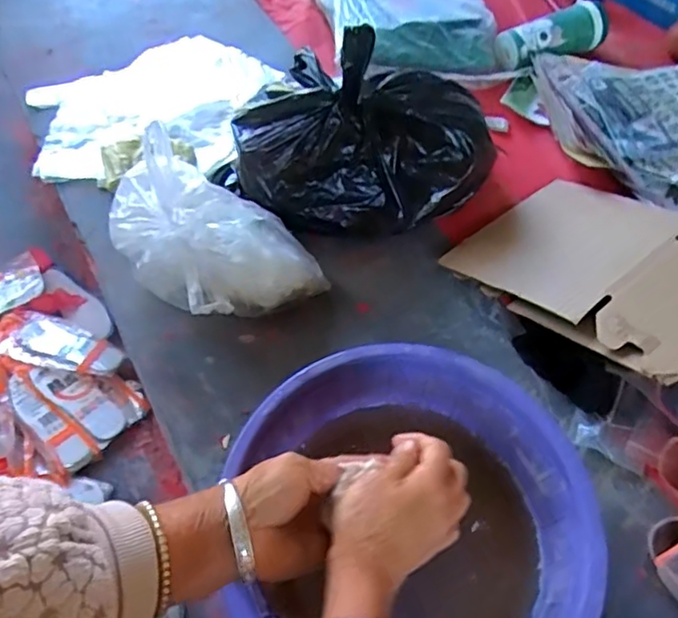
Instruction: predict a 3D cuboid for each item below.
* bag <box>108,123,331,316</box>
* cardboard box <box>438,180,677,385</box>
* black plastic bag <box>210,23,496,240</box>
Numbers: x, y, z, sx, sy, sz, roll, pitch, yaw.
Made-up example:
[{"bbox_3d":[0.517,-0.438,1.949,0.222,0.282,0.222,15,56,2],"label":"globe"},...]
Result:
[{"bbox_3d":[-0.146,-0.070,0.664,0.219,0.134,0.145,33,62,19],"label":"bag"},{"bbox_3d":[0.303,-0.059,0.677,0.242,0.082,0.280,-34,64,-21],"label":"cardboard box"},{"bbox_3d":[0.029,-0.236,0.710,0.307,0.216,0.226,14,57,7],"label":"black plastic bag"}]

